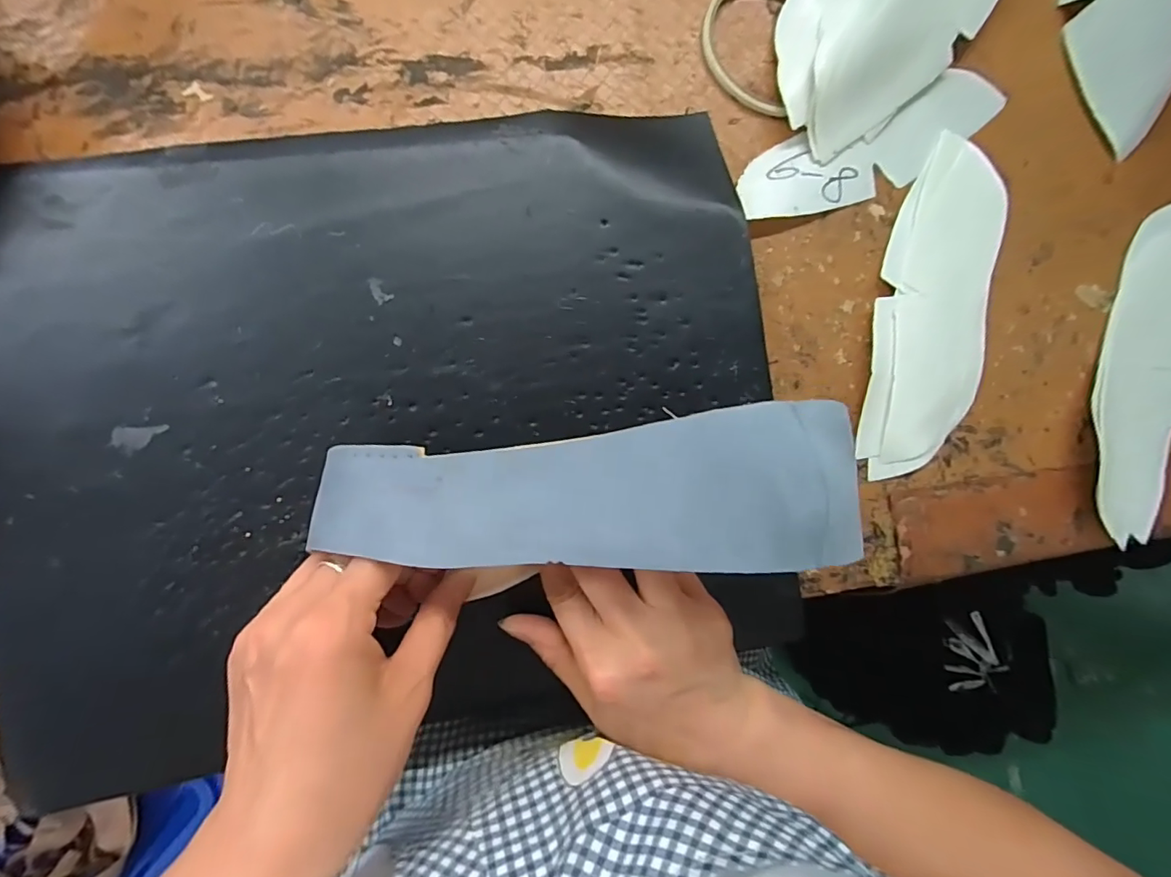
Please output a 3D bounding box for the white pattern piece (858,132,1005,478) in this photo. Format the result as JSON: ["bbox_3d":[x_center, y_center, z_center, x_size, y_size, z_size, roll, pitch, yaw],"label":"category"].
[{"bbox_3d":[0.220,-0.081,0.324,0.076,0.014,0.210,8,88,-8],"label":"white pattern piece"}]

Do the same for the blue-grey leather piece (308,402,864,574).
[{"bbox_3d":[-0.007,0.024,0.211,0.219,0.022,0.060,-4,90,8],"label":"blue-grey leather piece"}]

